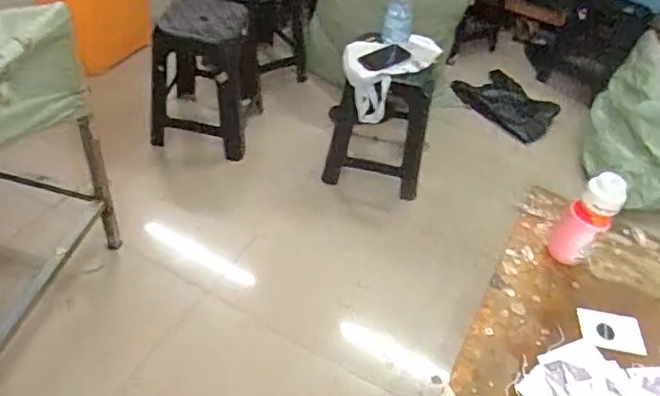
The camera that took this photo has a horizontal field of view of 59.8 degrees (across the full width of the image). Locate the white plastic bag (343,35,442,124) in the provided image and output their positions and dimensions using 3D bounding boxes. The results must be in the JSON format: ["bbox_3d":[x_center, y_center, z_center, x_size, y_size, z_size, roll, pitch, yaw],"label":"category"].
[{"bbox_3d":[0.182,-0.362,1.791,0.287,0.260,0.135,3,46,-6],"label":"white plastic bag"}]

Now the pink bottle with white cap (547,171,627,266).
[{"bbox_3d":[0.387,0.035,0.867,0.064,0.158,0.052,32,50,22],"label":"pink bottle with white cap"}]

